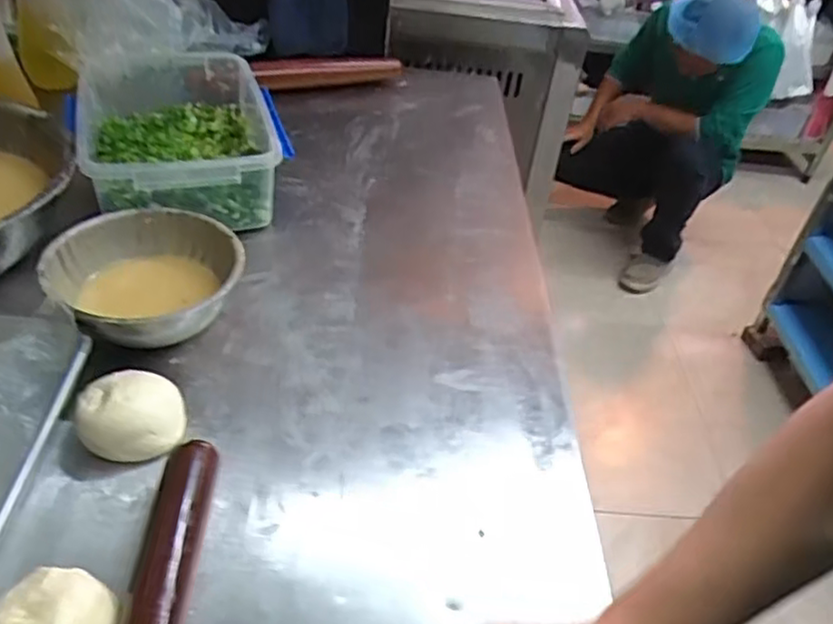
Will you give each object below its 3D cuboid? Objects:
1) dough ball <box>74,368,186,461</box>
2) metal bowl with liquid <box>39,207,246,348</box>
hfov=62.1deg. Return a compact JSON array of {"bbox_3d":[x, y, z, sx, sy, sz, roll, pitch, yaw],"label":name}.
[{"bbox_3d":[-0.228,0.078,0.555,0.079,0.047,0.074,4,40,-4],"label":"dough ball"},{"bbox_3d":[-0.247,-0.020,0.645,0.159,0.082,0.159,4,40,-4],"label":"metal bowl with liquid"}]

